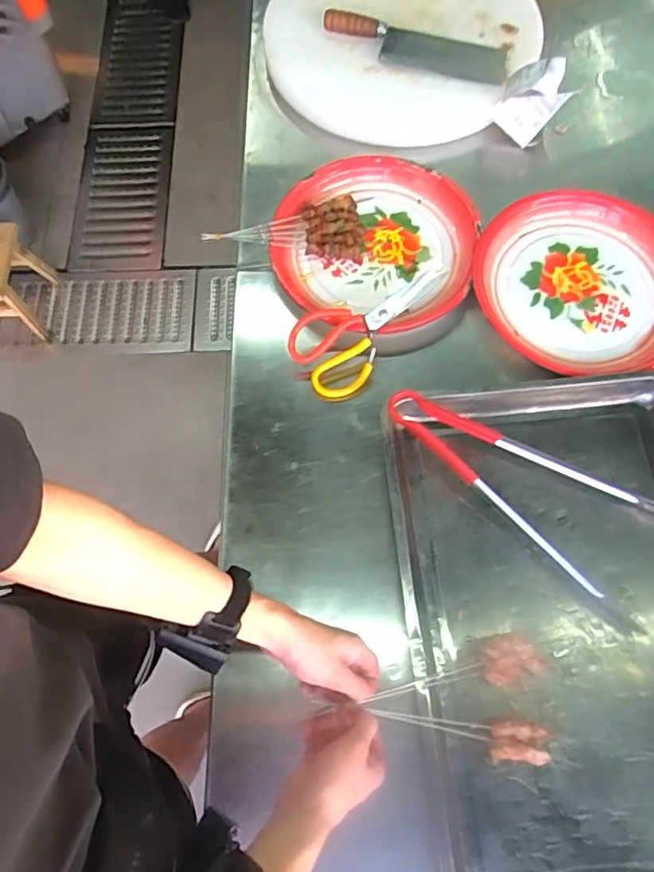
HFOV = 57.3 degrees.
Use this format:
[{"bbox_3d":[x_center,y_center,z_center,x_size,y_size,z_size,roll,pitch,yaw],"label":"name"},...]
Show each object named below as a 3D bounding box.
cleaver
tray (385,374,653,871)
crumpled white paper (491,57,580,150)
[{"bbox_3d":[0.142,-0.646,0.988,0.310,0.030,0.095,14,70,6],"label":"cleaver"},{"bbox_3d":[0.297,0.213,0.690,0.387,0.046,0.573,-5,69,-1],"label":"tray"},{"bbox_3d":[0.316,-0.523,0.934,0.091,0.089,0.091,-30,72,-10],"label":"crumpled white paper"}]

